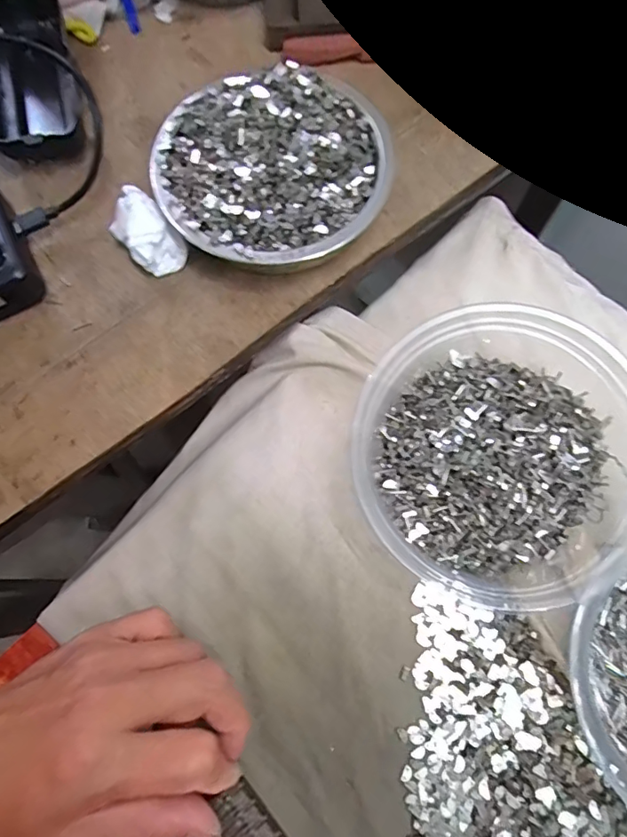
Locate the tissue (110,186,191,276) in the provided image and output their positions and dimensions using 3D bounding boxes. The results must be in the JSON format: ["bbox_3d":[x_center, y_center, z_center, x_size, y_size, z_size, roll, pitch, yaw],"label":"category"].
[{"bbox_3d":[-0.087,-0.095,0.264,0.025,0.022,0.040,-38,79,-10],"label":"tissue"}]

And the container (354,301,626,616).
[{"bbox_3d":[0.091,0.019,0.245,0.139,0.049,0.129,0,75,0],"label":"container"}]

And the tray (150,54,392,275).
[{"bbox_3d":[-0.019,-0.130,0.271,0.115,0.030,0.118,0,75,0],"label":"tray"}]

